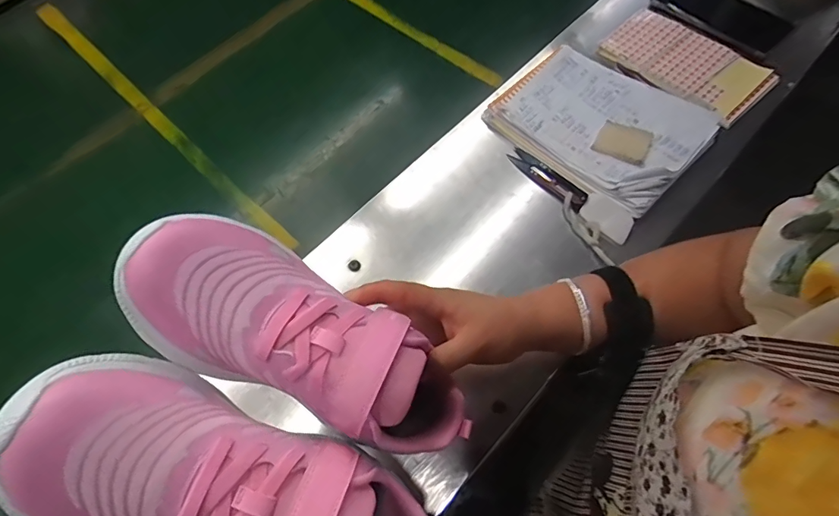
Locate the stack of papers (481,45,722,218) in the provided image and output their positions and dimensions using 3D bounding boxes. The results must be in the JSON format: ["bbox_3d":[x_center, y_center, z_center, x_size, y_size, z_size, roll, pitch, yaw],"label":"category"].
[{"bbox_3d":[0.208,-0.157,0.522,0.170,0.033,0.209,-41,68,-17],"label":"stack of papers"}]

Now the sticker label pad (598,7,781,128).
[{"bbox_3d":[0.331,-0.248,0.558,0.106,0.014,0.194,-40,67,-9],"label":"sticker label pad"}]

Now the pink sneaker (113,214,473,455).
[{"bbox_3d":[-0.071,0.051,0.284,0.214,0.087,0.085,34,65,-16],"label":"pink sneaker"}]

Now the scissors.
[{"bbox_3d":[0.142,-0.089,0.499,0.024,0.005,0.102,-45,65,-1],"label":"scissors"}]

